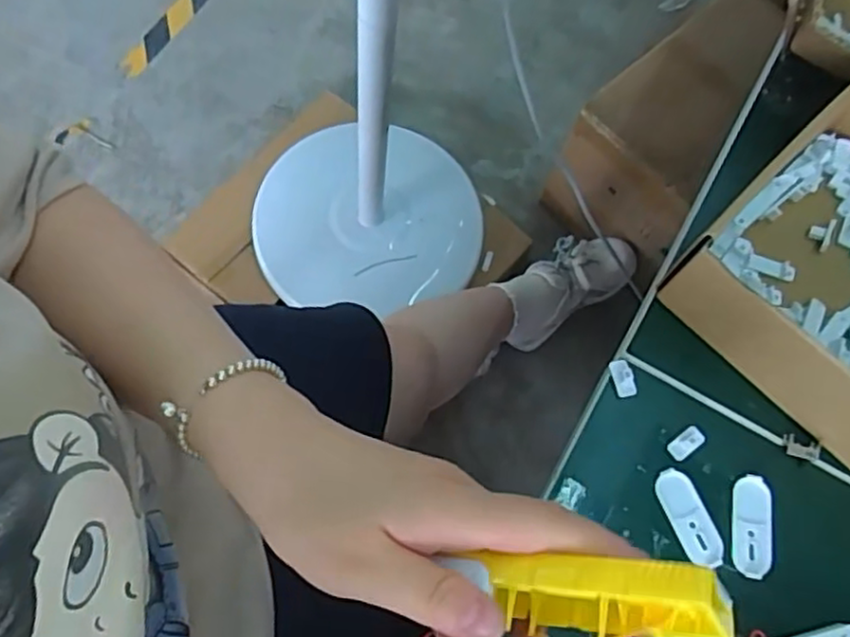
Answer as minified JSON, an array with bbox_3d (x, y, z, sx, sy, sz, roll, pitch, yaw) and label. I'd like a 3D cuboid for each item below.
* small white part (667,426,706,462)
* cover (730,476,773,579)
[{"bbox_3d":[0.139,0.066,0.362,0.020,0.005,0.011,-35,74,-16],"label":"small white part"},{"bbox_3d":[0.167,0.106,0.347,0.020,0.004,0.049,10,68,1],"label":"cover"}]

